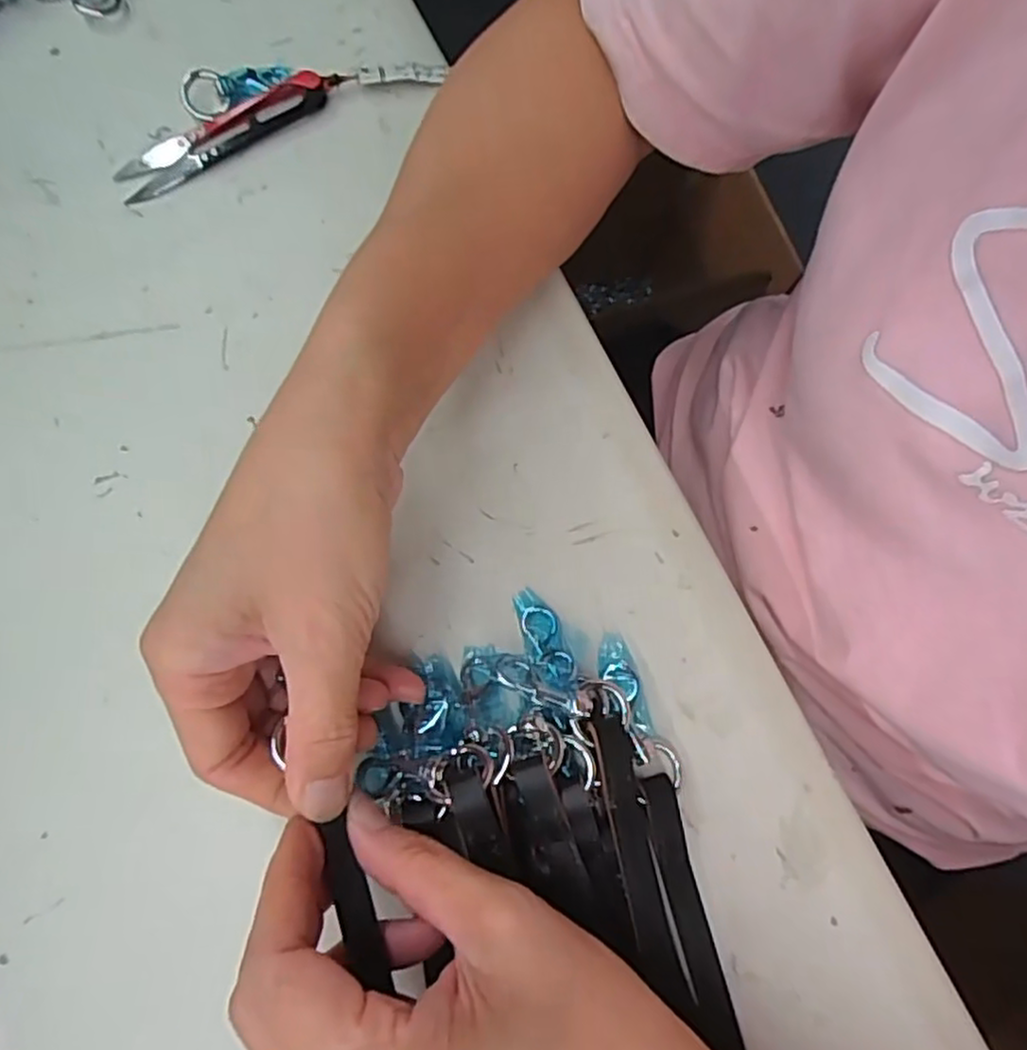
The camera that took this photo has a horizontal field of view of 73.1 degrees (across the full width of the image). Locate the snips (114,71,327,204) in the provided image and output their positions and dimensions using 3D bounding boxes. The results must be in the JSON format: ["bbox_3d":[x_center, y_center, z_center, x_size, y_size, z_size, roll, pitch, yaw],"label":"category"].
[{"bbox_3d":[-0.138,-0.186,0.325,0.103,0.012,0.027,-31,77,-9],"label":"snips"}]

